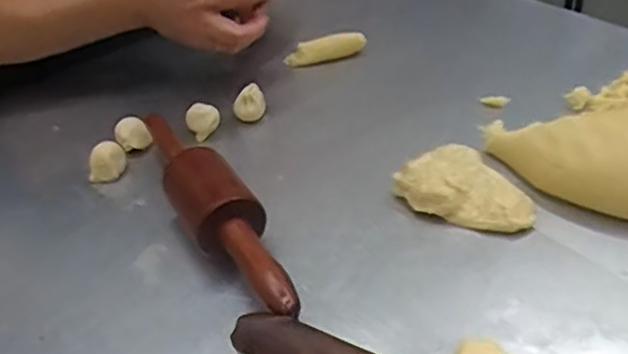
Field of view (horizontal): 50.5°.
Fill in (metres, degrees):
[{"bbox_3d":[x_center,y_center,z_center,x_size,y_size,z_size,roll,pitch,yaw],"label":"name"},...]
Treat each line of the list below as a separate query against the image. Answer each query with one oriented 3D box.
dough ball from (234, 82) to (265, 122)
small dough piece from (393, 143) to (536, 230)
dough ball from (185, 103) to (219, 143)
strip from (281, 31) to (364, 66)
[{"bbox_3d":[-0.069,-0.078,0.706,0.032,0.029,0.033,-3,39,3],"label":"dough ball"},{"bbox_3d":[0.127,0.015,0.559,0.074,0.028,0.099,-26,43,-24],"label":"small dough piece"},{"bbox_3d":[-0.115,-0.059,0.687,0.033,0.026,0.031,-8,39,-3],"label":"dough ball"},{"bbox_3d":[0.014,-0.155,0.788,0.097,0.025,0.023,-8,39,-3],"label":"strip"}]

